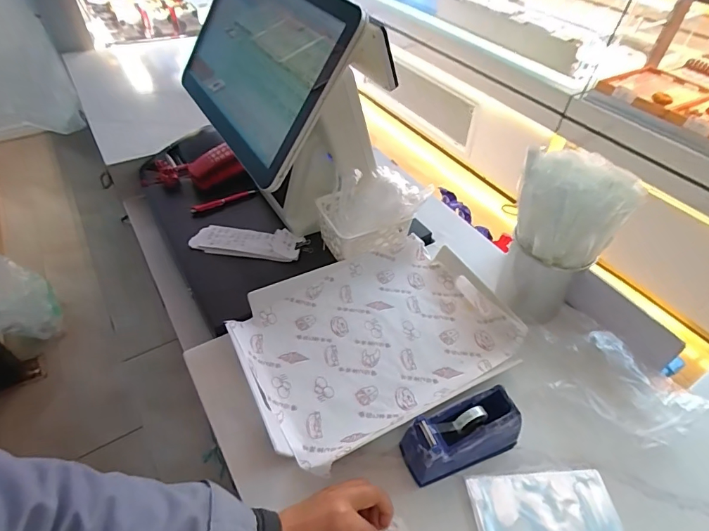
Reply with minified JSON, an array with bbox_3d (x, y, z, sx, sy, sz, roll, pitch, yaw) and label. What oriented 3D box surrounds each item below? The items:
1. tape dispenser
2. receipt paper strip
[{"bbox_3d":[0.129,0.198,0.494,0.136,0.088,0.052,-12,48,-15],"label":"tape dispenser"},{"bbox_3d":[-0.186,-0.043,0.731,0.185,0.027,0.054,6,45,6],"label":"receipt paper strip"}]

